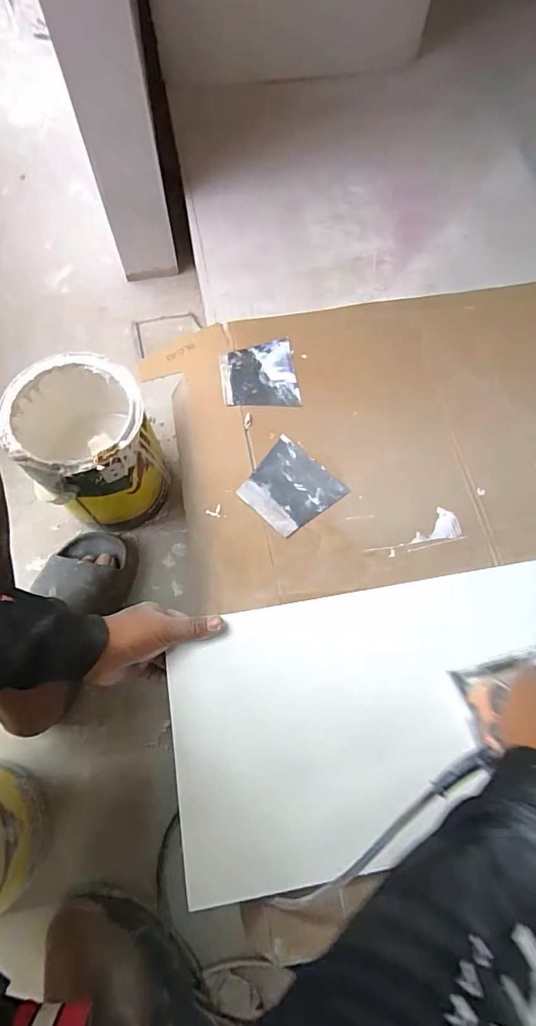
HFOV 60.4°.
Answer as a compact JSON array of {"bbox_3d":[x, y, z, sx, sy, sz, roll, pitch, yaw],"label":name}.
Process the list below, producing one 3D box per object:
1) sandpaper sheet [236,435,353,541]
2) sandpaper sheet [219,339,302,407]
[{"bbox_3d":[0.026,-0.030,0.566,0.103,0.004,0.097,41,74,14],"label":"sandpaper sheet"},{"bbox_3d":[-0.013,-0.185,0.625,0.099,0.005,0.101,-9,72,-3],"label":"sandpaper sheet"}]

